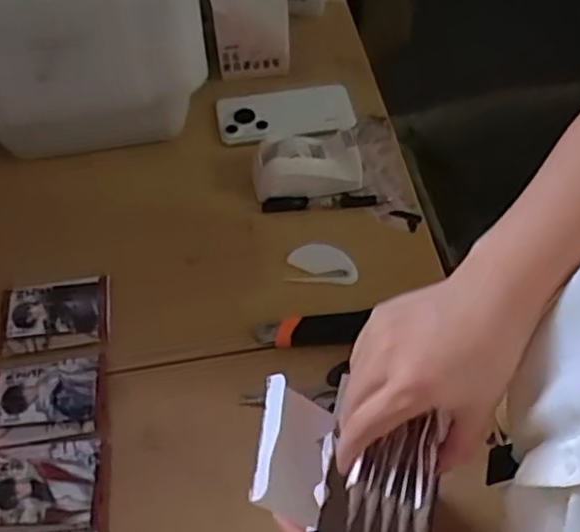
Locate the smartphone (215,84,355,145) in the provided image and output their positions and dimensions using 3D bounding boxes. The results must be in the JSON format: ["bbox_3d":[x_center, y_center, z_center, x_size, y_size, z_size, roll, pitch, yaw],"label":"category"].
[{"bbox_3d":[-0.006,-0.183,0.787,0.157,0.012,0.074,-12,58,-7],"label":"smartphone"}]

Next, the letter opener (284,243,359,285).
[{"bbox_3d":[0.033,-0.004,0.688,0.070,0.011,0.045,3,58,2],"label":"letter opener"}]

